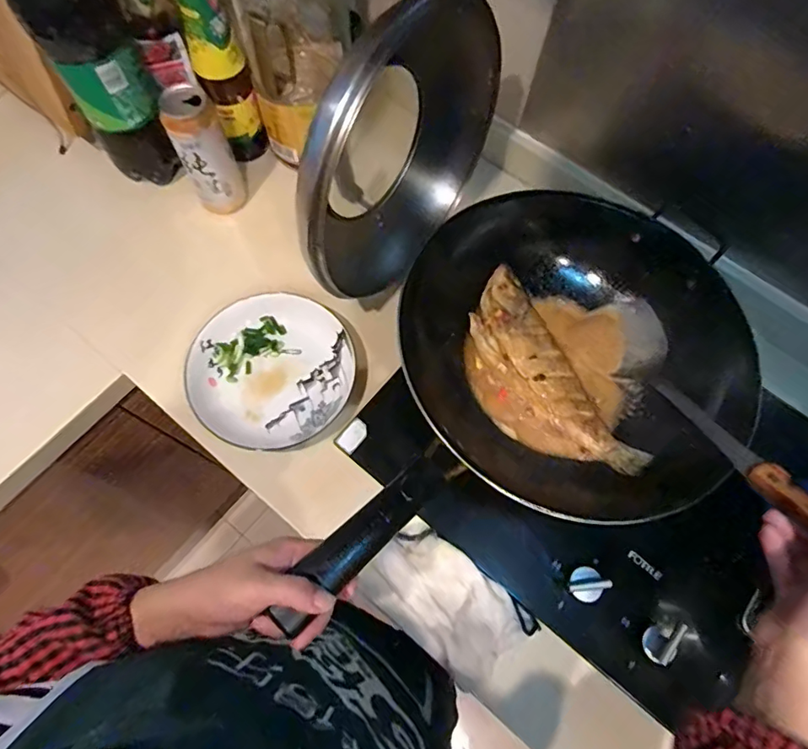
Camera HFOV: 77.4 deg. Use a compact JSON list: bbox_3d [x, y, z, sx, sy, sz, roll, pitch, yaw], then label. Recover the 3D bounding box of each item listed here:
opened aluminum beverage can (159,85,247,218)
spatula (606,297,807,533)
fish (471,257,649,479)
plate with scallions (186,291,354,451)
[{"bbox_3d":[-0.255,-0.281,0.661,0.061,0.171,0.064,1,69,-2],"label":"opened aluminum beverage can"},{"bbox_3d":[0.290,0.044,0.458,0.064,0.090,0.351,-6,31,-4],"label":"spatula"},{"bbox_3d":[0.150,0.005,0.548,0.079,0.033,0.253,-28,73,-12],"label":"fish"},{"bbox_3d":[-0.161,-0.005,0.634,0.190,0.047,0.194,1,69,-2],"label":"plate with scallions"}]

